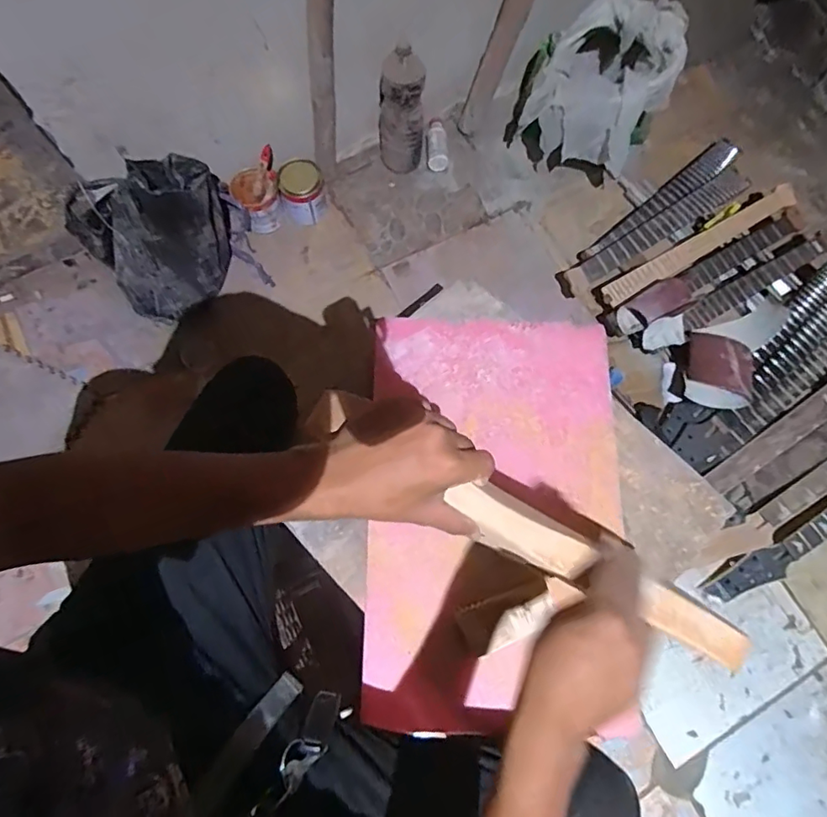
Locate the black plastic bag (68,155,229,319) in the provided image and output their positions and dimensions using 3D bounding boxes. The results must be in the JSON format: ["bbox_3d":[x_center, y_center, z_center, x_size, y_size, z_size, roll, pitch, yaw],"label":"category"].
[{"bbox_3d":[-0.513,-0.360,1.094,0.290,0.358,0.165,-32,75,-10],"label":"black plastic bag"}]

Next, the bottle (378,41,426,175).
[{"bbox_3d":[-0.028,-0.691,1.248,0.098,0.290,0.085,-22,74,-7],"label":"bottle"}]

